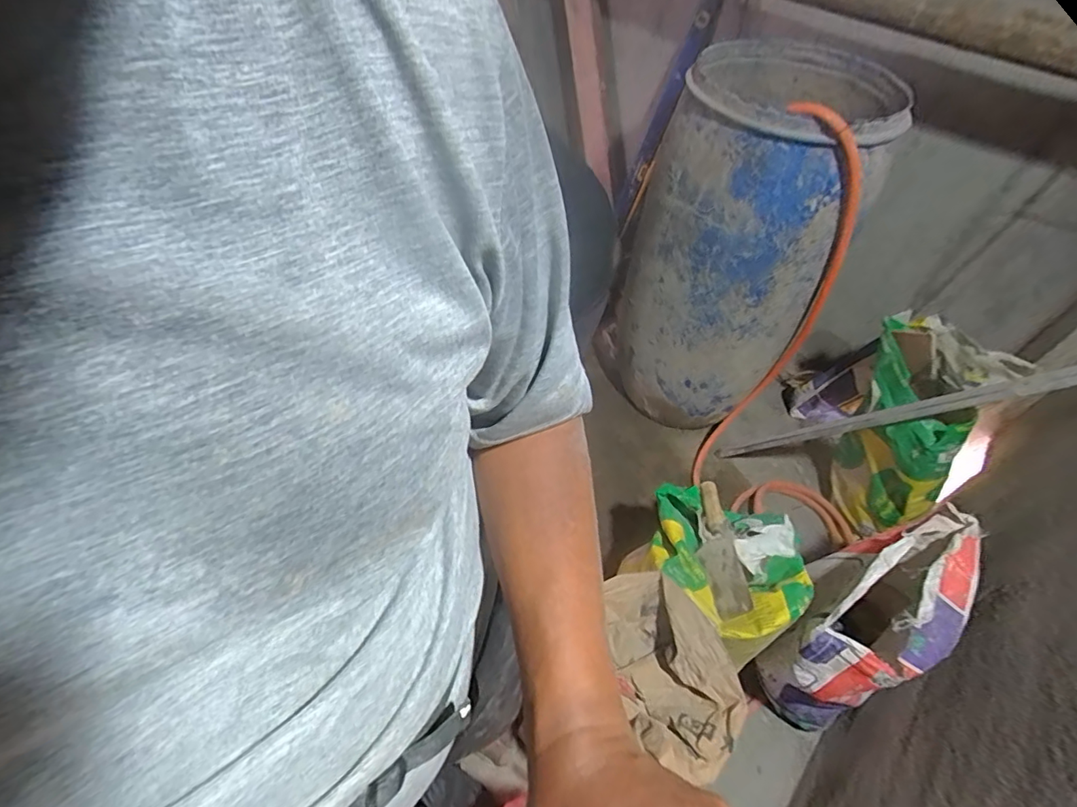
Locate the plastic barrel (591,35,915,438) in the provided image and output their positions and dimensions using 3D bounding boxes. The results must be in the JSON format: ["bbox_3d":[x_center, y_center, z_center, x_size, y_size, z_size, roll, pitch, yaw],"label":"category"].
[{"bbox_3d":[0.503,-0.362,1.326,0.438,0.824,0.455,38,58,23],"label":"plastic barrel"}]

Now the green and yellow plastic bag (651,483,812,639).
[{"bbox_3d":[0.354,0.277,1.000,0.241,0.091,0.329,-17,55,-17],"label":"green and yellow plastic bag"}]

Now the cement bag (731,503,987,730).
[{"bbox_3d":[0.593,0.439,1.008,0.189,0.506,0.320,34,57,21],"label":"cement bag"}]

